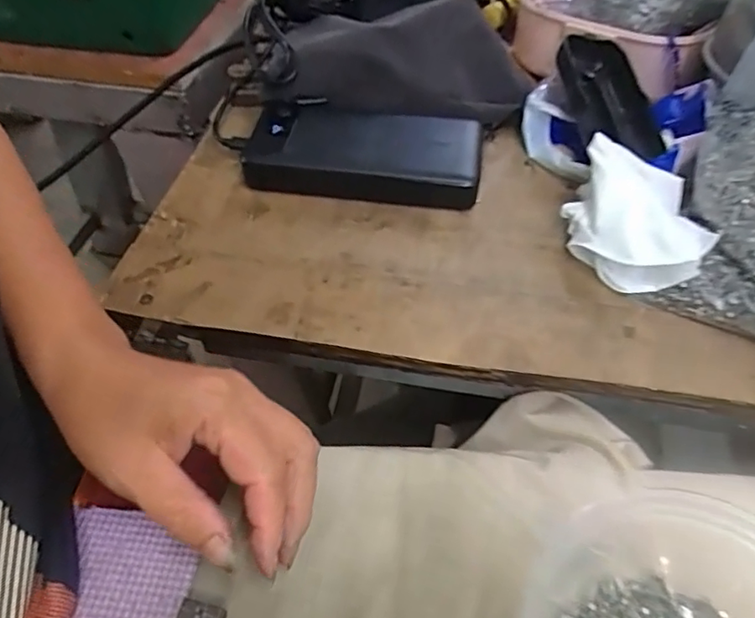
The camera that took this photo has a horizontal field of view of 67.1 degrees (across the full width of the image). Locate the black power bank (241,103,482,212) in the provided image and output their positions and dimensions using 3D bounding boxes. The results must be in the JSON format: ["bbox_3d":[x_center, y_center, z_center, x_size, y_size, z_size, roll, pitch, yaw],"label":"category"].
[{"bbox_3d":[-0.010,-0.107,0.388,0.154,0.025,0.070,8,55,7],"label":"black power bank"}]

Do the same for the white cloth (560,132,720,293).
[{"bbox_3d":[0.147,-0.053,0.331,0.071,0.048,0.081,12,53,11],"label":"white cloth"}]

